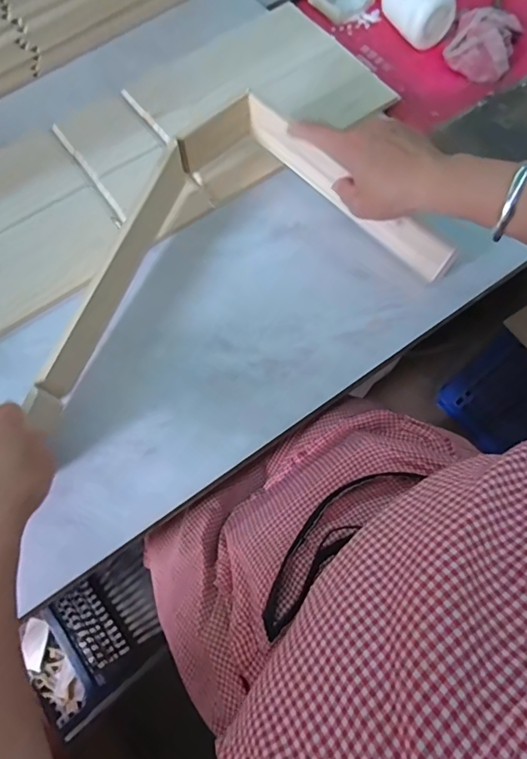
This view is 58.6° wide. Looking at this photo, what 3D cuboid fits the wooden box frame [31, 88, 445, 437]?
[{"bbox_3d":[-0.047,-0.155,0.491,0.438,0.085,0.250,-22,71,-7],"label":"wooden box frame"}]

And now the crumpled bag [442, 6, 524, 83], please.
[{"bbox_3d":[0.289,-0.446,0.616,0.084,0.036,0.109,23,71,9],"label":"crumpled bag"}]

